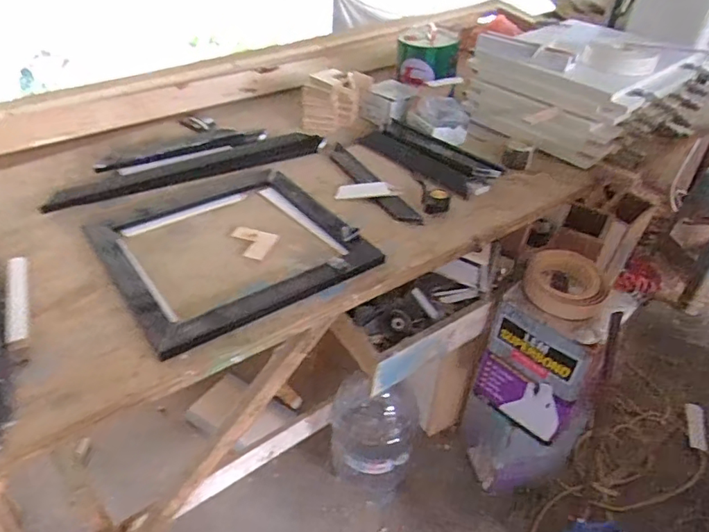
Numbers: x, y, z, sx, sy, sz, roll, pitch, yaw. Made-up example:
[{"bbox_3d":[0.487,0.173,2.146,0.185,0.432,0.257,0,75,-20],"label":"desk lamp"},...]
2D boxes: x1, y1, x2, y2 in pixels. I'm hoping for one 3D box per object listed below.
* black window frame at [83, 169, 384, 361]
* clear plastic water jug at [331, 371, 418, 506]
[{"bbox_3d":[-0.251,-0.045,1.064,0.462,0.042,0.485,-22,43,-28],"label":"black window frame"},{"bbox_3d":[0.049,0.473,1.482,0.229,0.324,0.229,7,37,4],"label":"clear plastic water jug"}]

